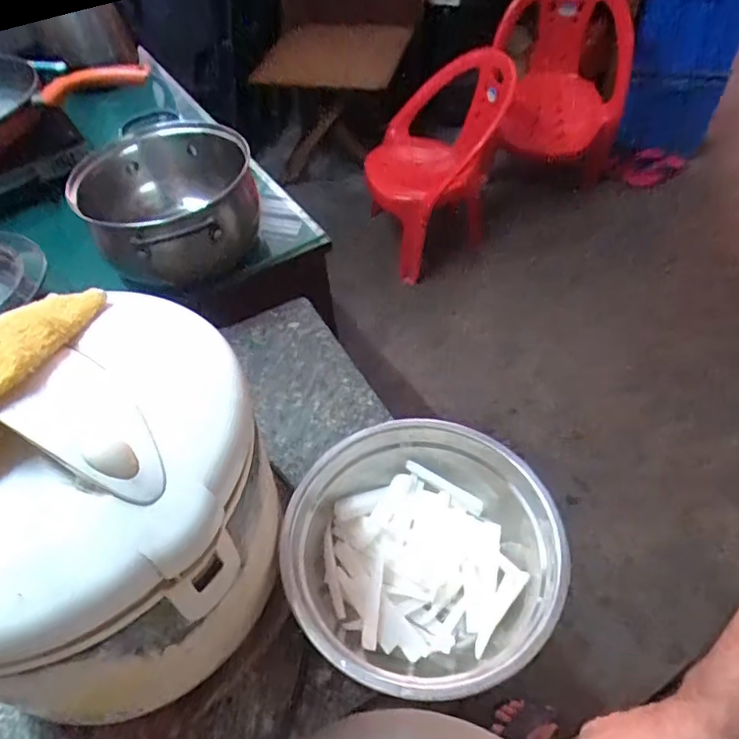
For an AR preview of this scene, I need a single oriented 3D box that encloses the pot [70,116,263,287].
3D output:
[{"bbox_3d":[-0.256,-0.230,0.755,0.187,0.120,0.241,5,51,9],"label":"pot"}]

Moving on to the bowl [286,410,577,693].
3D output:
[{"bbox_3d":[0.045,0.158,0.508,0.220,0.073,0.219,-2,50,3],"label":"bowl"}]

